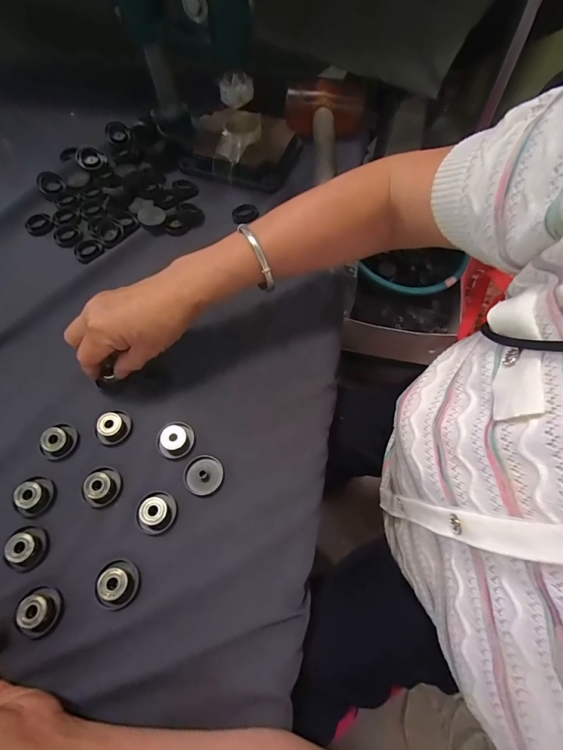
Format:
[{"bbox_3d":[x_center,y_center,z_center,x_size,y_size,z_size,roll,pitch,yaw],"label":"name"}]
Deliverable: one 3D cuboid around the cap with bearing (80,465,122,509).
[{"bbox_3d":[-0.155,0.096,0.316,0.029,0.013,0.034,21,67,13],"label":"cap with bearing"}]

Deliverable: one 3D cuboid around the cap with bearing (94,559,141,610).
[{"bbox_3d":[-0.127,0.161,0.280,0.030,0.013,0.033,-1,64,2],"label":"cap with bearing"}]

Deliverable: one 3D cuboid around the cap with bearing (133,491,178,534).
[{"bbox_3d":[-0.105,0.113,0.303,0.033,0.012,0.032,-1,64,2],"label":"cap with bearing"}]

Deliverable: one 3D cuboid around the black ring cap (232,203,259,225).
[{"bbox_3d":[-0.046,-0.203,0.461,0.030,0.006,0.037,14,65,10],"label":"black ring cap"}]

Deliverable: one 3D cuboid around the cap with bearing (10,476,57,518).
[{"bbox_3d":[-0.211,0.103,0.314,0.026,0.017,0.031,-17,64,-5],"label":"cap with bearing"}]

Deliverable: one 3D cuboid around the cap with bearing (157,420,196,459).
[{"bbox_3d":[-0.096,0.058,0.332,0.032,0.010,0.034,-1,64,2],"label":"cap with bearing"}]

